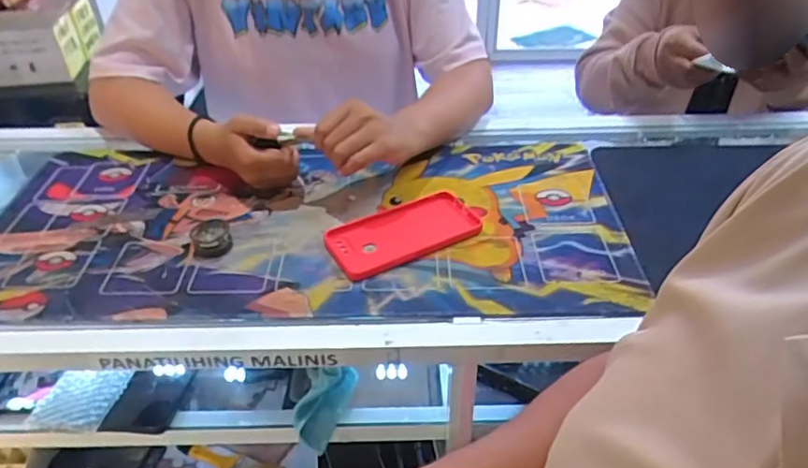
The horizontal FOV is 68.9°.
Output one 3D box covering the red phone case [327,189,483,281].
[{"bbox_3d":[0.000,-0.004,0.624,0.161,0.010,0.088,-20,44,-22],"label":"red phone case"}]

